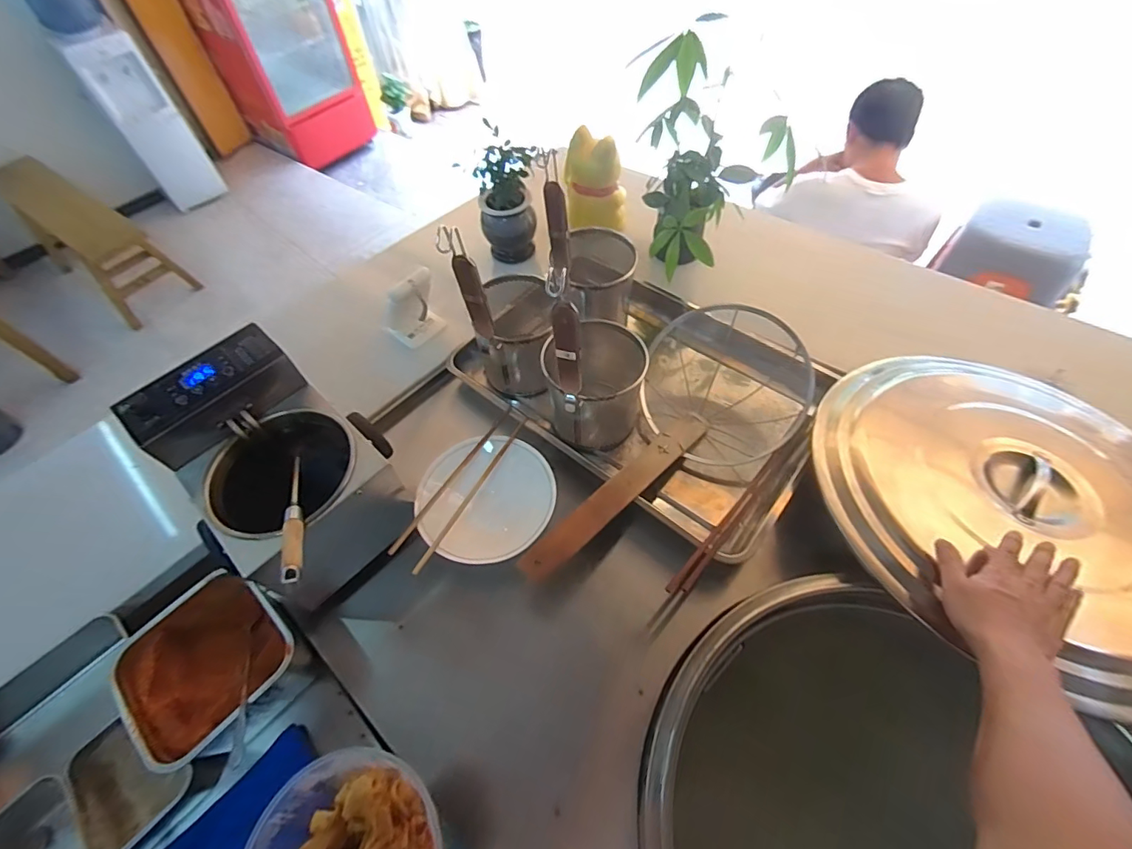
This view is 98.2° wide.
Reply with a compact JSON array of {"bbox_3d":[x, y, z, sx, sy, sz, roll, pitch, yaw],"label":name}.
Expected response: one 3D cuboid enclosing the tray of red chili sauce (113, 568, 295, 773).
[{"bbox_3d":[-0.400,0.265,0.558,0.161,0.085,0.156,35,65,22],"label":"tray of red chili sauce"}]

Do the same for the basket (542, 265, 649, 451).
[{"bbox_3d":[0.048,-0.099,0.694,0.133,0.332,0.190,8,58,8],"label":"basket"}]

